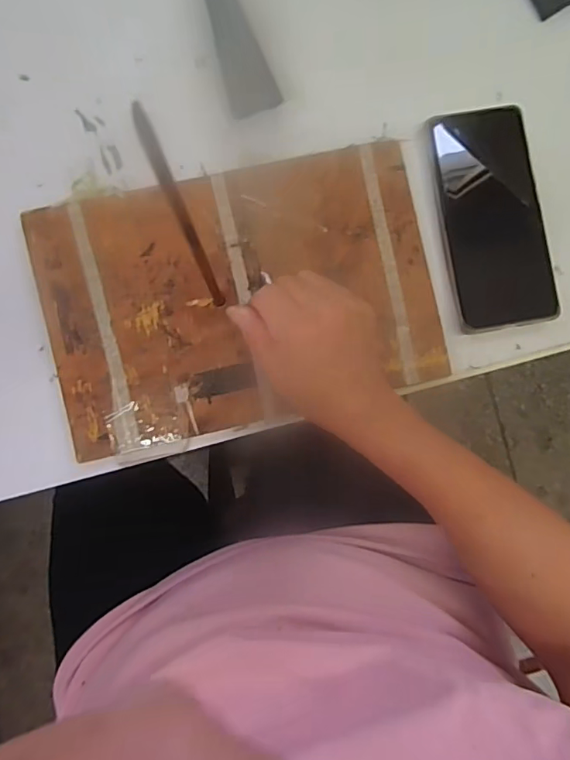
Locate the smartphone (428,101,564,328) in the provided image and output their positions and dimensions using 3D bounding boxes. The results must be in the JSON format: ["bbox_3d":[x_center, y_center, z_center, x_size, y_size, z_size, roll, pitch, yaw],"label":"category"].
[{"bbox_3d":[0.154,-0.118,0.375,0.074,0.007,0.158,-10,88,-4],"label":"smartphone"}]

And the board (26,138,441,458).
[{"bbox_3d":[-0.029,-0.059,0.366,0.271,0.012,0.179,-12,88,-4],"label":"board"}]

